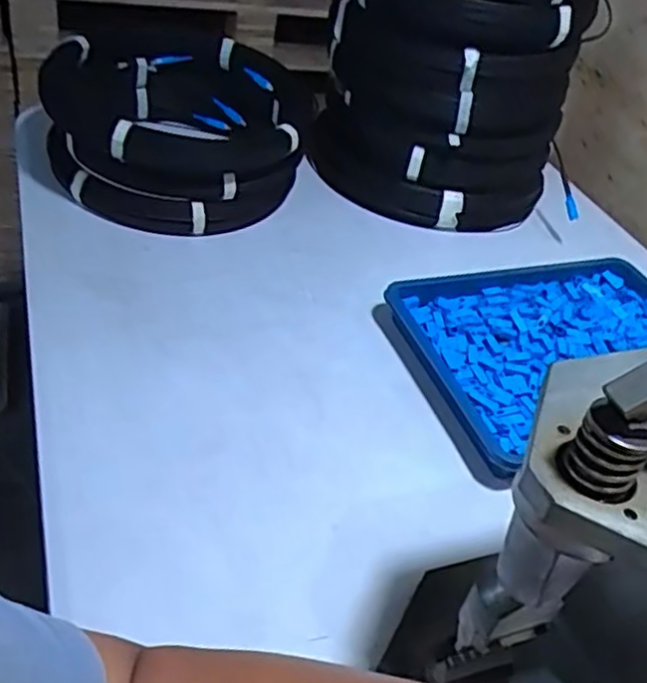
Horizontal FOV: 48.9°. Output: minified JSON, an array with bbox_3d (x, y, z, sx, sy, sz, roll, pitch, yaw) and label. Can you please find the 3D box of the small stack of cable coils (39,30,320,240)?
[{"bbox_3d":[-0.153,-0.260,0.842,0.318,0.124,0.300,1,42,-10],"label":"small stack of cable coils"}]

